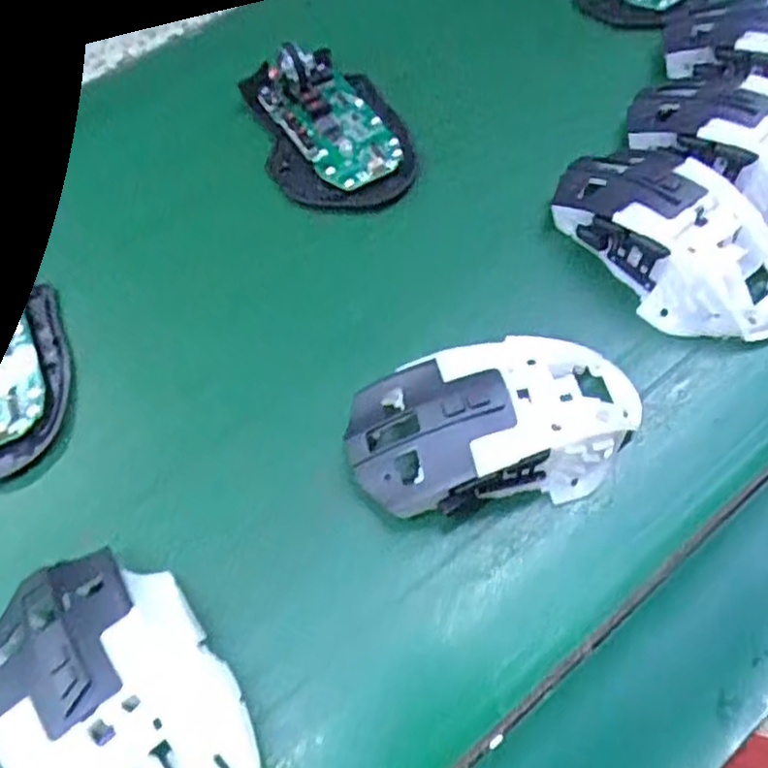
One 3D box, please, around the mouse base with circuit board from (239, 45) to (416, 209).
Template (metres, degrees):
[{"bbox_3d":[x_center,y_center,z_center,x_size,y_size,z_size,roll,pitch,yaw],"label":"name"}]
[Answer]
[{"bbox_3d":[-0.028,-0.135,0.361,0.071,0.031,0.098,-24,61,-14],"label":"mouse base with circuit board"}]

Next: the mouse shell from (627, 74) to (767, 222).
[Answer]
[{"bbox_3d":[0.176,-0.116,0.333,0.113,0.032,0.059,31,63,18],"label":"mouse shell"}]

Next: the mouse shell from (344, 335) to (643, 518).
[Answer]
[{"bbox_3d":[0.045,0.013,0.270,0.115,0.038,0.061,-12,59,-7],"label":"mouse shell"}]

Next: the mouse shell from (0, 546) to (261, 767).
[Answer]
[{"bbox_3d":[-0.084,0.105,0.227,0.062,0.037,0.113,-37,65,-20],"label":"mouse shell"}]

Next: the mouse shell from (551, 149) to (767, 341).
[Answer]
[{"bbox_3d":[0.131,-0.068,0.311,0.061,0.039,0.110,-29,62,-17],"label":"mouse shell"}]

